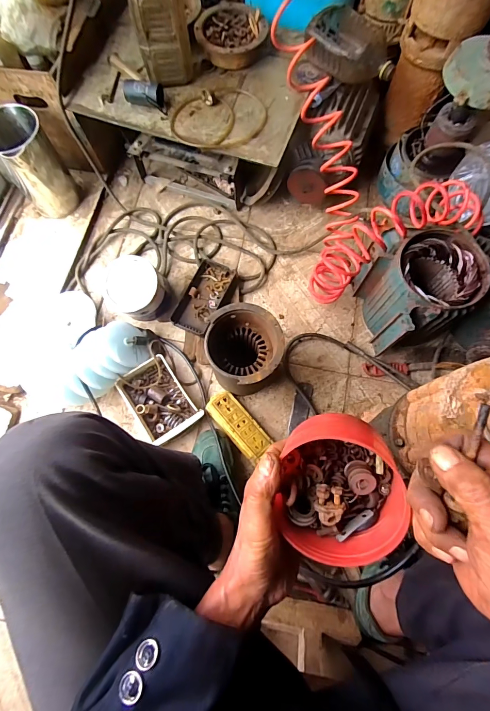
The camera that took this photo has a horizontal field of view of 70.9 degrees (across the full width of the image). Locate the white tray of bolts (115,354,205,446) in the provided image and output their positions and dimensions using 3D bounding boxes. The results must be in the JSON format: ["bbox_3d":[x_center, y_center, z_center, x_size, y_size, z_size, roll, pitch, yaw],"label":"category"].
[{"bbox_3d":[-0.184,0.098,0.744,0.119,0.039,0.172,-35,77,-10],"label":"white tray of bolts"}]

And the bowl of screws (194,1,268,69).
[{"bbox_3d":[-0.029,-0.698,0.749,0.146,0.045,0.154,0,74,0],"label":"bowl of screws"}]

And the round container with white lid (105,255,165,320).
[{"bbox_3d":[-0.242,-0.147,0.779,0.113,0.112,0.118,0,74,0],"label":"round container with white lid"}]

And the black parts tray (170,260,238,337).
[{"bbox_3d":[-0.094,-0.135,0.819,0.091,0.032,0.178,24,75,7],"label":"black parts tray"}]

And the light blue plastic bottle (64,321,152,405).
[{"bbox_3d":[-0.305,0.009,0.741,0.195,0.093,0.110,-41,78,-11],"label":"light blue plastic bottle"}]

